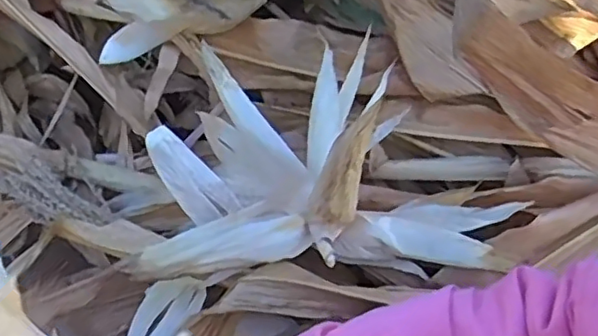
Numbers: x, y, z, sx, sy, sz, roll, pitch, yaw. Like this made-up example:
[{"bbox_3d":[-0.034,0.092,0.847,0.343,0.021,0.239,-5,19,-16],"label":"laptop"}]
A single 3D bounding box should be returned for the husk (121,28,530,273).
[{"bbox_3d":[0.021,-0.006,0.650,0.364,0.155,0.203,-3,50,-9],"label":"husk"}]

